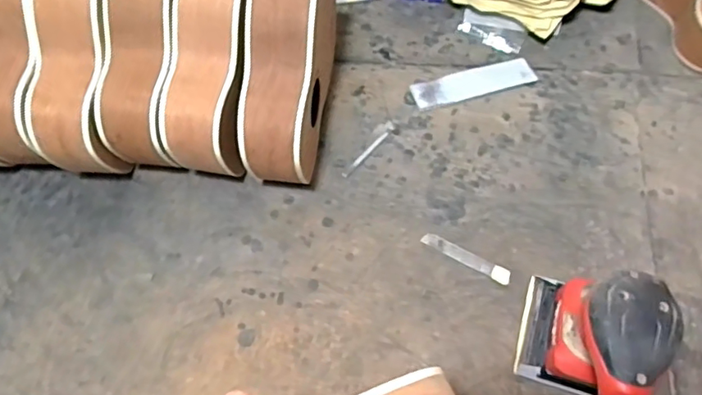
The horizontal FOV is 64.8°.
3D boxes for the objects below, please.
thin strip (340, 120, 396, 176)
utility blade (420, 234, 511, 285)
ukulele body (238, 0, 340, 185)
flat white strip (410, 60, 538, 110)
[{"bbox_3d":[0.021,-0.058,0.659,0.011,0.006,0.091,39,72,16],"label":"thin strip"},{"bbox_3d":[0.127,0.065,0.607,0.100,0.004,0.017,28,69,13],"label":"utility blade"},{"bbox_3d":[-0.061,-0.154,0.604,0.087,0.181,0.283,1,66,1],"label":"ukulele body"},{"bbox_3d":[0.152,-0.143,0.691,0.150,0.007,0.043,-16,68,-4],"label":"flat white strip"}]

